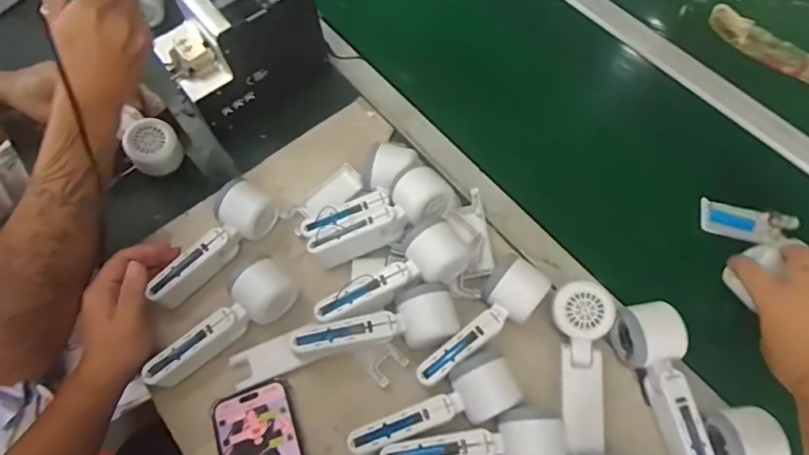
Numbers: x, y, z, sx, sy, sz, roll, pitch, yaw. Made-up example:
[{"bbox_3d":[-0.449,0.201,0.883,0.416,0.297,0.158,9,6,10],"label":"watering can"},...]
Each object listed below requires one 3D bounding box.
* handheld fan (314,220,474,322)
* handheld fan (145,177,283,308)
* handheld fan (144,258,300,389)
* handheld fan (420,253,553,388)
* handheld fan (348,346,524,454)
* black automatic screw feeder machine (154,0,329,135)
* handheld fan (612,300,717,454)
[{"bbox_3d":[-0.005,0.052,0.515,0.173,0.068,0.063,-35,68,-15],"label":"handheld fan"},{"bbox_3d":[-0.212,0.022,0.553,0.054,0.052,0.155,30,68,15],"label":"handheld fan"},{"bbox_3d":[-0.184,0.104,0.511,0.052,0.048,0.167,39,71,18],"label":"handheld fan"},{"bbox_3d":[0.083,0.103,0.502,0.055,0.045,0.157,36,70,17],"label":"handheld fan"},{"bbox_3d":[0.031,0.176,0.467,0.159,0.045,0.057,-28,67,-12],"label":"handheld fan"},{"bbox_3d":[-0.211,-0.235,0.625,0.181,0.148,0.125,-36,68,-15],"label":"black automatic screw feeder machine"},{"bbox_3d":[0.254,0.157,0.478,0.054,0.049,0.166,-12,64,-4],"label":"handheld fan"}]

